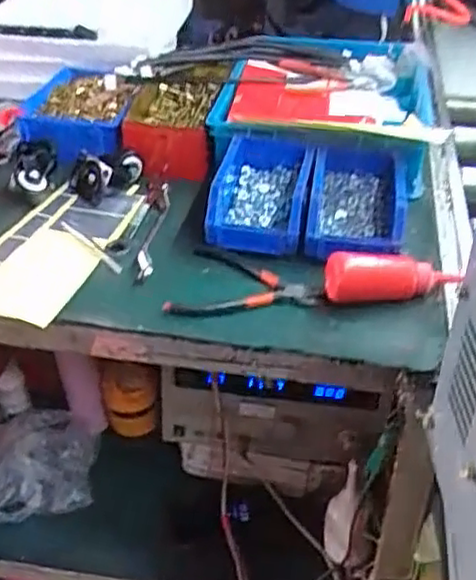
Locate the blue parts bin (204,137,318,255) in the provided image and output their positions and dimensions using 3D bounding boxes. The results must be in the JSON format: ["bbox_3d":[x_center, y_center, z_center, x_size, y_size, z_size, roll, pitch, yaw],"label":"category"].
[{"bbox_3d":[0.026,-0.111,0.769,0.102,0.061,0.152,6,37,8],"label":"blue parts bin"}]

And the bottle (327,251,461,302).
[{"bbox_3d":[0.148,-0.010,0.672,0.129,0.040,0.042,3,37,4],"label":"bottle"}]

